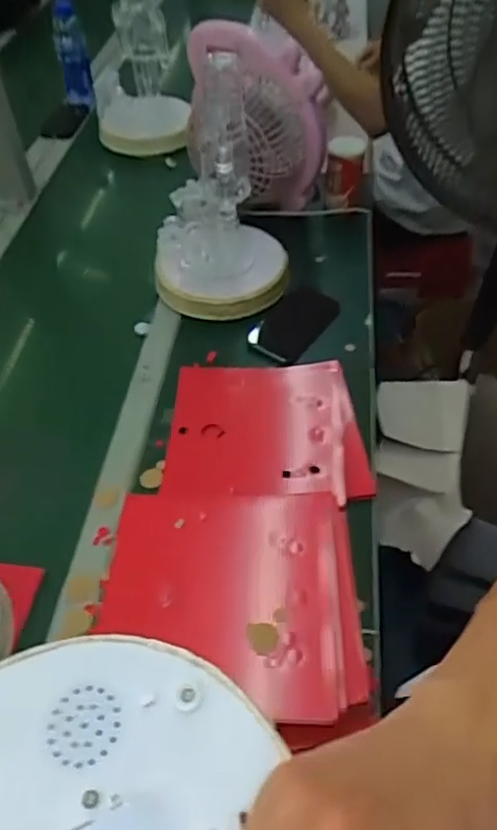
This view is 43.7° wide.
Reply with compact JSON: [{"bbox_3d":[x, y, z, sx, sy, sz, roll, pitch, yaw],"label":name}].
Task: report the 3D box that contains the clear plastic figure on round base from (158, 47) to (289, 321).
[{"bbox_3d":[-0.044,-0.323,0.918,0.205,0.300,0.206,0,51,1],"label":"clear plastic figure on round base"}]

